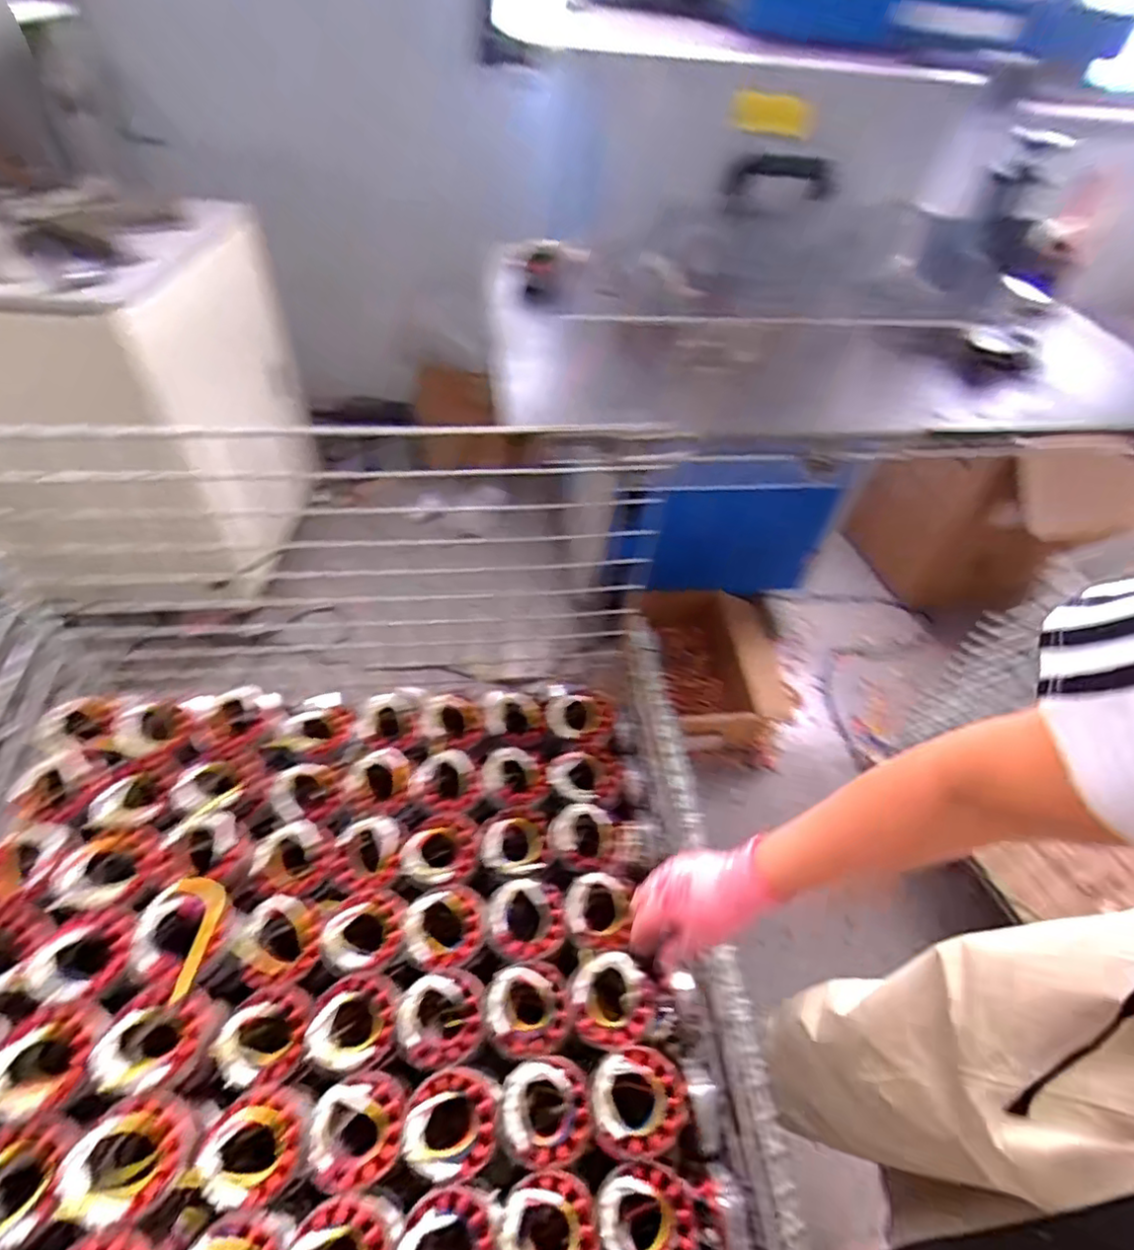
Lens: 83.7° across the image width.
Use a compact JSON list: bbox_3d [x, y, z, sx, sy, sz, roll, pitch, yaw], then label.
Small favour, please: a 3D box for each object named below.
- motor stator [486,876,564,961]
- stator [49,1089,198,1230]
[{"bbox_3d":[-0.049,0.347,0.741,0.093,0.057,0.085,3,49,-3],"label":"motor stator"},{"bbox_3d":[-0.378,0.464,0.555,0.082,0.058,0.088,15,50,8],"label":"stator"}]

